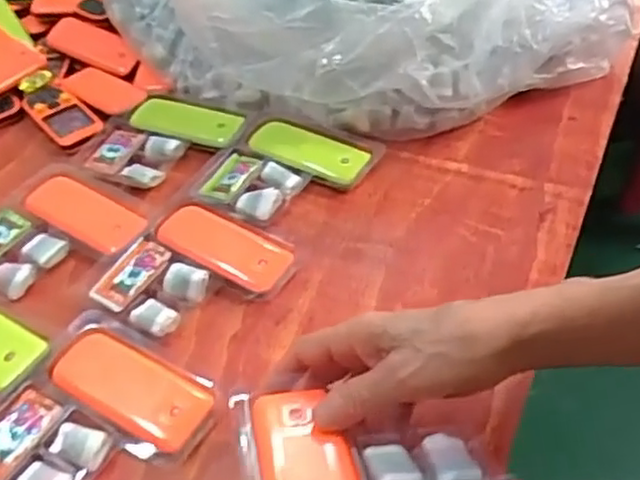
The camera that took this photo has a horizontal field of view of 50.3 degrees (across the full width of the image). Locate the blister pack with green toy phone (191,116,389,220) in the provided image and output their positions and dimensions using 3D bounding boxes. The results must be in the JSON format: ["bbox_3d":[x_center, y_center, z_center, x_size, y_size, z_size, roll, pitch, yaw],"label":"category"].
[{"bbox_3d":[-0.027,-0.060,0.566,0.118,0.012,0.122,20,51,21],"label":"blister pack with green toy phone"}]

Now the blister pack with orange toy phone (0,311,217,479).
[{"bbox_3d":[-0.135,0.108,0.409,0.111,0.012,0.118,21,51,22],"label":"blister pack with orange toy phone"}]

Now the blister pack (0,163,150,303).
[{"bbox_3d":[-0.213,-0.007,0.533,0.117,0.010,0.125,31,55,29],"label":"blister pack"}]

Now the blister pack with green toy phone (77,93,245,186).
[{"bbox_3d":[-0.143,-0.089,0.609,0.120,0.016,0.119,20,51,21],"label":"blister pack with green toy phone"}]

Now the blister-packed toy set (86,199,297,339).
[{"bbox_3d":[-0.094,0.020,0.493,0.124,0.012,0.120,24,52,24],"label":"blister-packed toy set"}]

